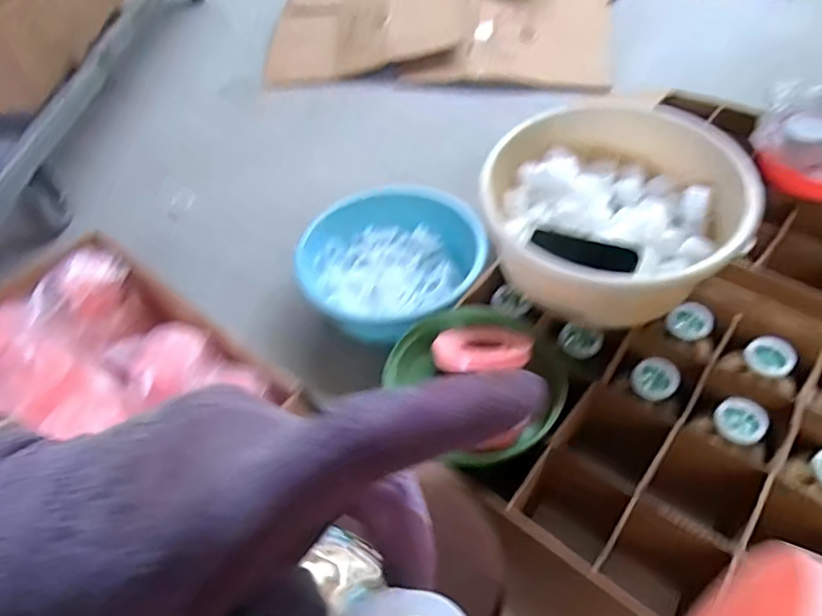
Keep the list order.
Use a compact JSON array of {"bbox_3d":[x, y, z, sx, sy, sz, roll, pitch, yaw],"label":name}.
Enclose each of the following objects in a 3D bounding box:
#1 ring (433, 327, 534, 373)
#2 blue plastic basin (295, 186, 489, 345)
[{"bbox_3d":[0.097,0.064,0.758,0.130,0.044,0.082,-1,49,4],"label":"ring"},{"bbox_3d":[-0.038,-0.102,1.139,0.366,0.099,0.335,-2,49,3],"label":"blue plastic basin"}]

